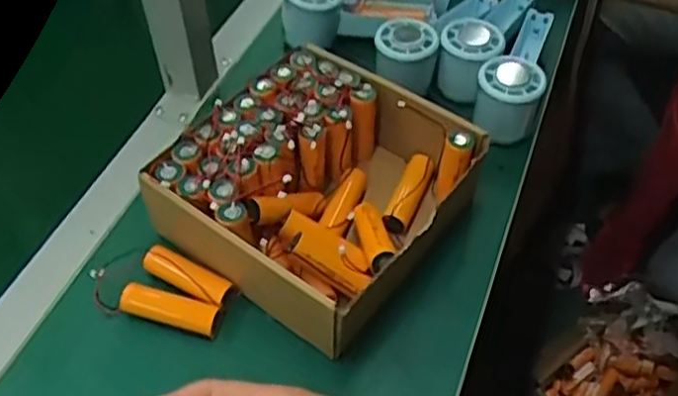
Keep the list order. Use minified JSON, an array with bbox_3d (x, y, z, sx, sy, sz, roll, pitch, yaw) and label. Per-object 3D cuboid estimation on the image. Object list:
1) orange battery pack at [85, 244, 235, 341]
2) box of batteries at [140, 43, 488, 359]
[{"bbox_3d":[-0.128,0.064,0.507,0.097,0.025,0.048,9,51,7],"label":"orange battery pack"},{"bbox_3d":[-0.017,-0.004,0.536,0.186,0.087,0.199,30,57,22],"label":"box of batteries"}]

